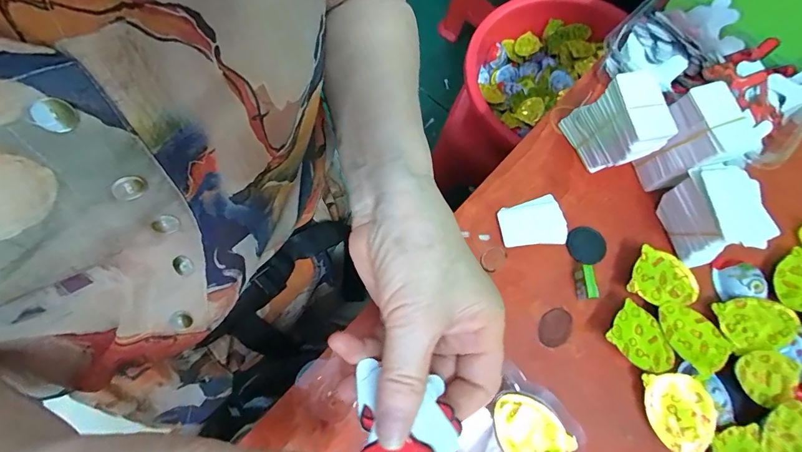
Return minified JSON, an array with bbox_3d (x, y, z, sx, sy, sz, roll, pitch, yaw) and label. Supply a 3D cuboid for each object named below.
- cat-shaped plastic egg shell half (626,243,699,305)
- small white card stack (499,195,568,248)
[{"bbox_3d":[0.200,0.041,0.288,0.048,0.013,0.038,25,72,6],"label":"cat-shaped plastic egg shell half"},{"bbox_3d":[0.108,-0.002,0.312,0.054,0.004,0.040,-14,73,-7],"label":"small white card stack"}]

